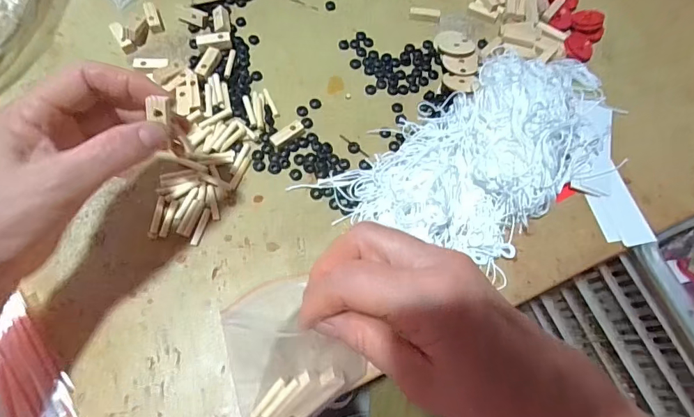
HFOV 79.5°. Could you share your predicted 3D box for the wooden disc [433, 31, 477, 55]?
[{"bbox_3d":[0.102,-0.155,0.396,0.037,0.008,0.034,0,60,8],"label":"wooden disc"}]

